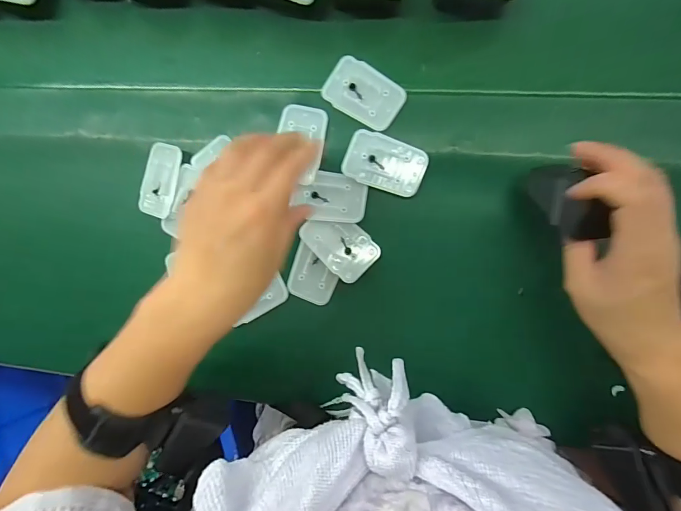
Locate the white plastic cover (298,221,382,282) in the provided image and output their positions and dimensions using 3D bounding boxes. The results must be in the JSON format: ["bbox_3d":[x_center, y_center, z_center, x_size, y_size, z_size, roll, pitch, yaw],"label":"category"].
[{"bbox_3d":[0.000,-0.011,0.333,0.066,0.006,0.045,45,97,5],"label":"white plastic cover"}]

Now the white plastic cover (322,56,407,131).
[{"bbox_3d":[0.020,-0.143,0.321,0.068,0.004,0.043,35,96,6],"label":"white plastic cover"}]

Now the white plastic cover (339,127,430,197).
[{"bbox_3d":[0.039,-0.081,0.320,0.070,0.004,0.043,23,95,7],"label":"white plastic cover"}]

